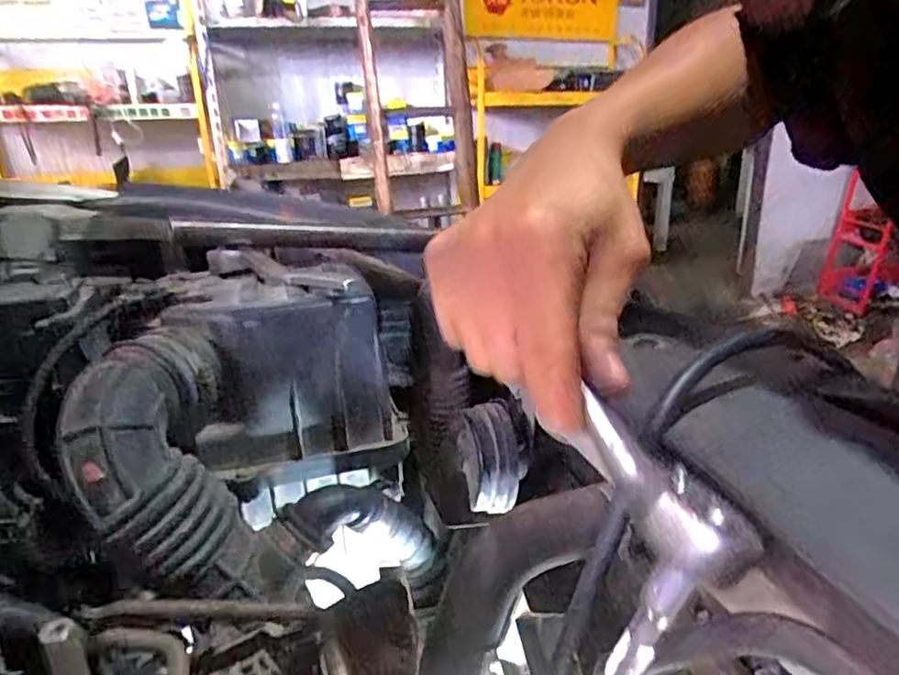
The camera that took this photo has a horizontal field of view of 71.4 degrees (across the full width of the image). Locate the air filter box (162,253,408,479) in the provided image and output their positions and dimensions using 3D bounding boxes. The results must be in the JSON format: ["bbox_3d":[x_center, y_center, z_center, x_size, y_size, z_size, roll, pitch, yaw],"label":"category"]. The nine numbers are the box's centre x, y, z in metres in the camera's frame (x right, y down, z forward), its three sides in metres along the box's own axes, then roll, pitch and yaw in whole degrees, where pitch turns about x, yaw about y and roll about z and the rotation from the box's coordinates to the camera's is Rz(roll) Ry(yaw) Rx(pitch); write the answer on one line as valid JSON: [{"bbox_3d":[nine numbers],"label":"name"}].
[{"bbox_3d":[-0.140,0.005,0.548,0.166,0.126,0.182,-8,23,-17],"label":"air filter box"}]

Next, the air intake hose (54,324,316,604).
[{"bbox_3d":[-0.180,0.084,0.413,0.120,0.138,0.134,-15,25,-30],"label":"air intake hose"}]

